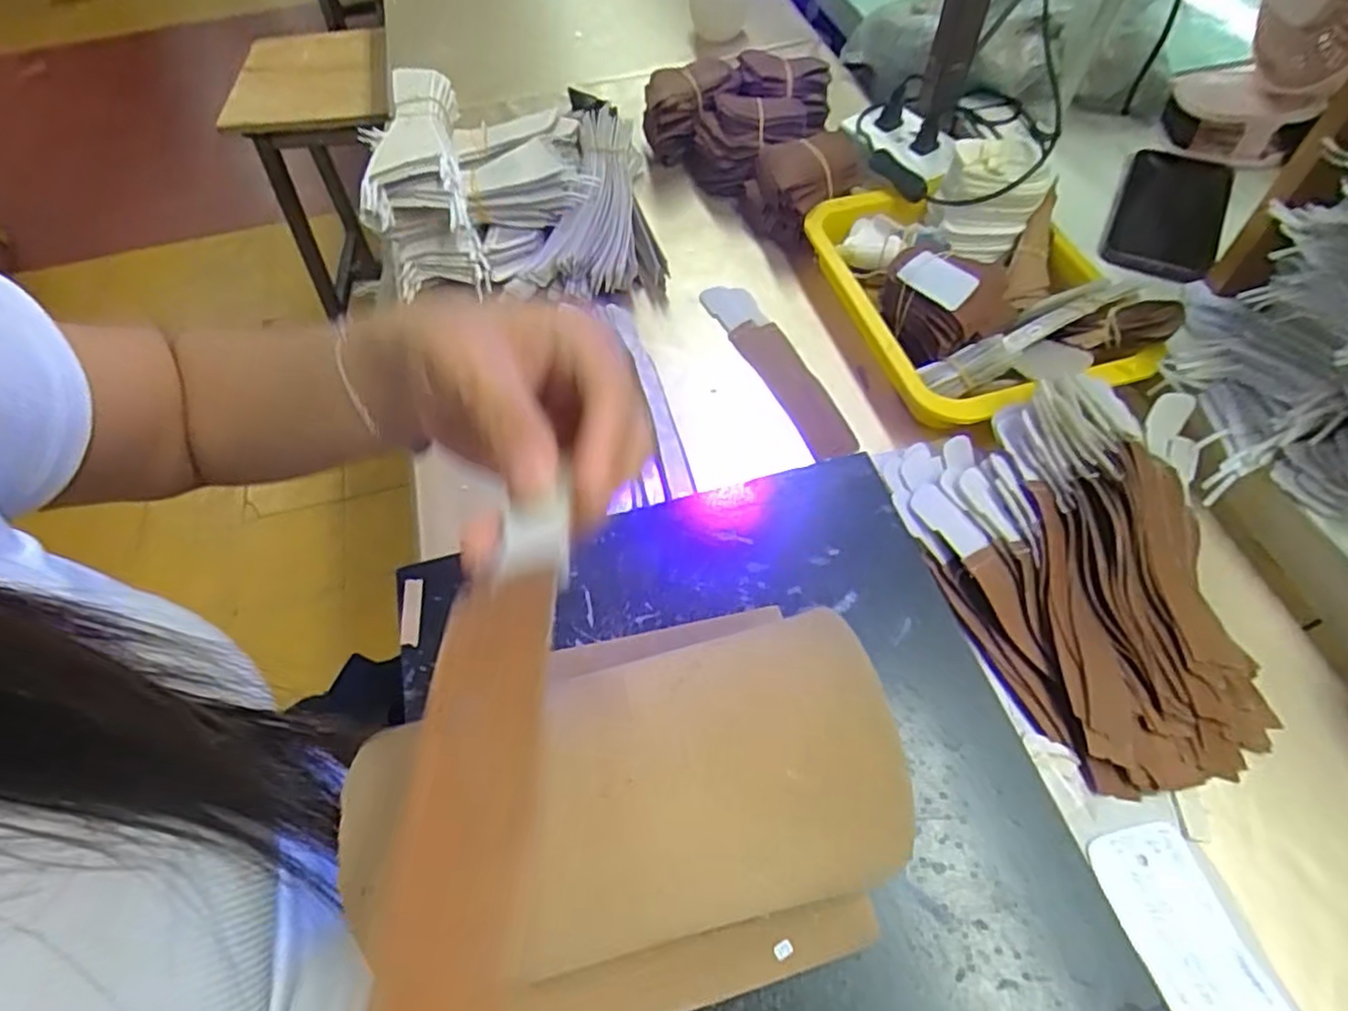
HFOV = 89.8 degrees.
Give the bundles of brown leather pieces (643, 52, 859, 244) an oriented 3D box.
[{"bbox_3d":[0.090,-0.362,0.659,0.156,0.070,0.231,-37,64,-18],"label":"bundles of brown leather pieces"}]

